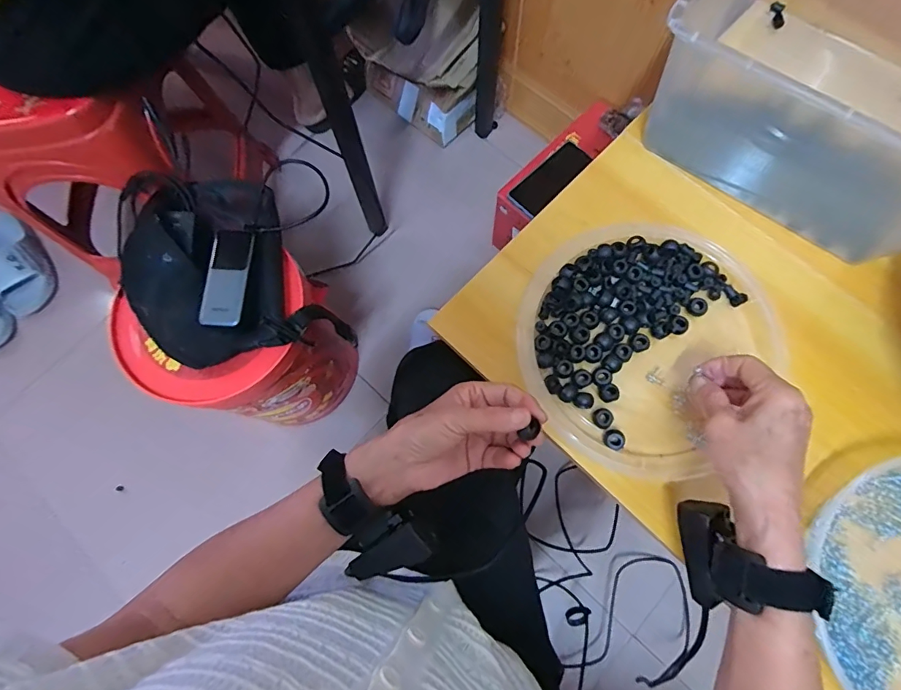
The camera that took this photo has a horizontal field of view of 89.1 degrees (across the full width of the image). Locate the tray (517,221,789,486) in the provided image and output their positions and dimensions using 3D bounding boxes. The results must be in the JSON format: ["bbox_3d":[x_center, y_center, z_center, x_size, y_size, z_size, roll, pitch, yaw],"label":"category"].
[{"bbox_3d":[0.174,-0.011,0.418,0.207,0.016,0.227,0,76,2],"label":"tray"}]

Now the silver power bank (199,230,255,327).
[{"bbox_3d":[-0.284,-0.084,0.576,0.052,0.013,0.122,6,76,3],"label":"silver power bank"}]

